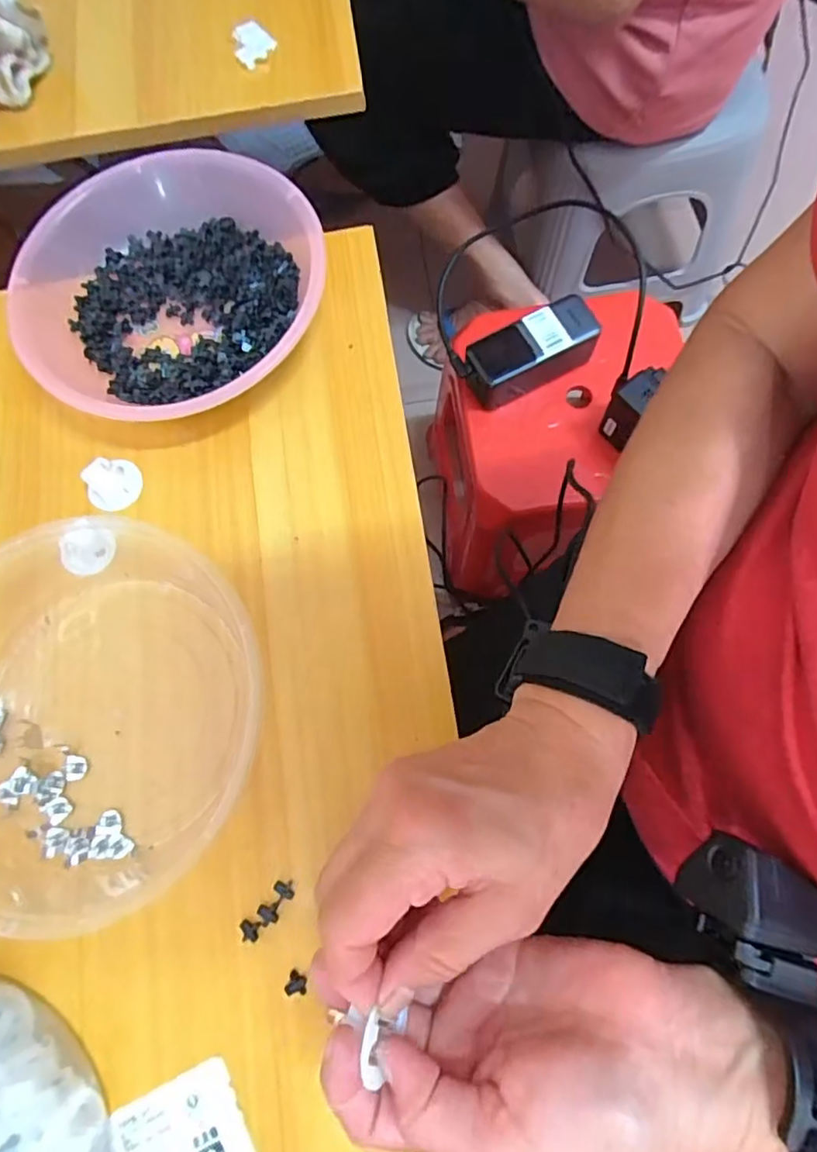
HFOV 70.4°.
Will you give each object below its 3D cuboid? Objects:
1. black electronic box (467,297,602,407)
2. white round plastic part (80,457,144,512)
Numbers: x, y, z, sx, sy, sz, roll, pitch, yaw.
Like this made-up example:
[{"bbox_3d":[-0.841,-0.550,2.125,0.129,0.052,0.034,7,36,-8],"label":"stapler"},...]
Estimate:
[{"bbox_3d":[0.123,-0.228,0.587,0.133,0.050,0.052,-29,75,-5],"label":"black electronic box"},{"bbox_3d":[-0.178,-0.056,0.347,0.025,0.019,0.031,40,80,12],"label":"white round plastic part"}]

